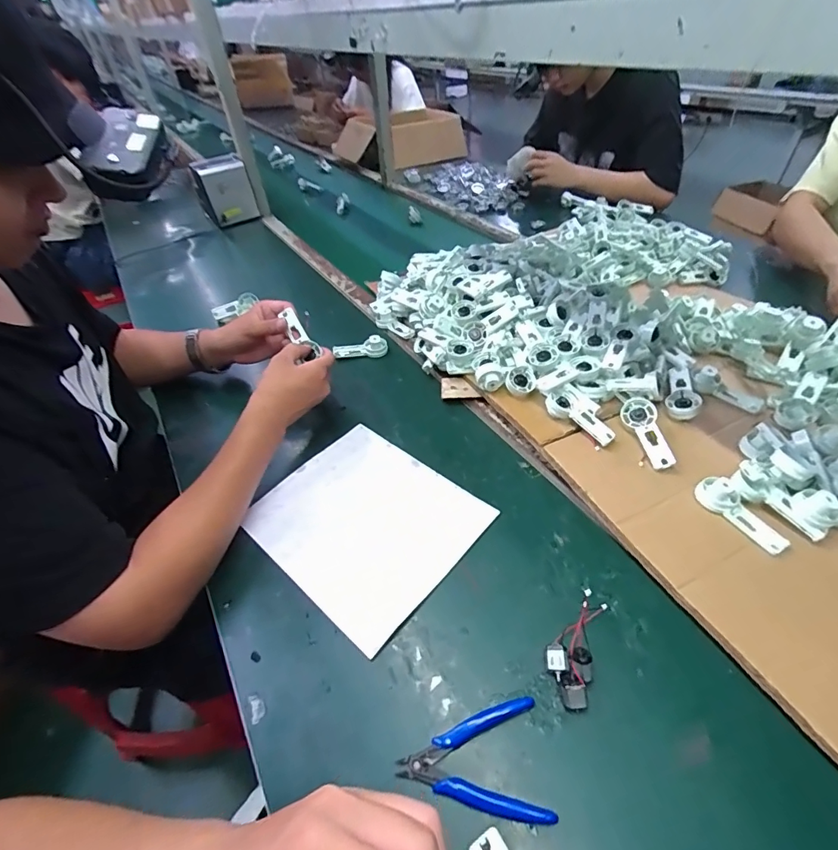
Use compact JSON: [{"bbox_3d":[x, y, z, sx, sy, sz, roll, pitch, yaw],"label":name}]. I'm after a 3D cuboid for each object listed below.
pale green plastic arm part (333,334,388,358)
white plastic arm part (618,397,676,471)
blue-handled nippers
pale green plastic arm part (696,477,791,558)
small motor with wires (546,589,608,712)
[{"bbox_3d":[-0.101,-0.131,0.748,0.092,0.033,0.024,-7,45,0],"label":"pale green plastic arm part"},{"bbox_3d":[0.280,0.007,0.535,0.039,0.022,0.096,-7,45,0],"label":"white plastic arm part"},{"bbox_3d":[0.042,0.267,0.351,0.113,0.013,0.077,-3,45,4],"label":"blue-handled nippers"},{"bbox_3d":[0.341,0.092,0.461,0.032,0.023,0.093,-28,49,-19],"label":"pale green plastic arm part"},{"bbox_3d":[0.142,0.196,0.396,0.039,0.026,0.102,16,50,22],"label":"small motor with wires"}]

